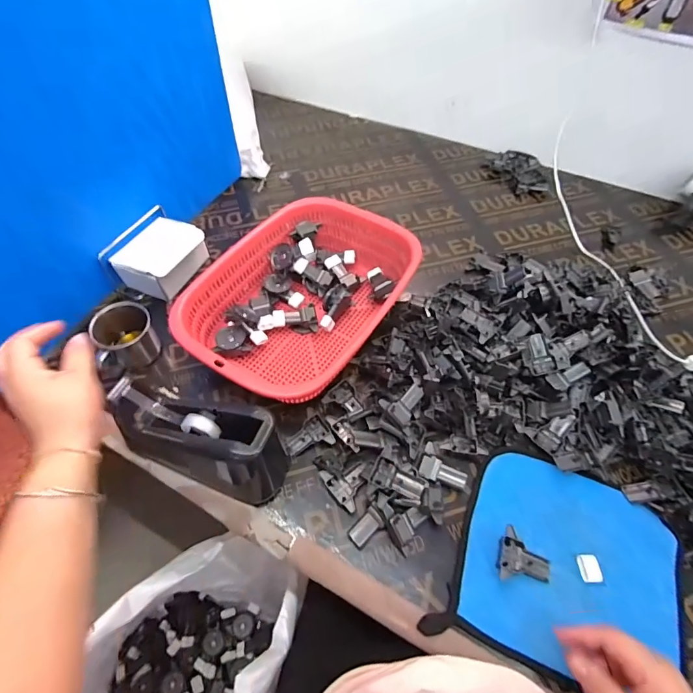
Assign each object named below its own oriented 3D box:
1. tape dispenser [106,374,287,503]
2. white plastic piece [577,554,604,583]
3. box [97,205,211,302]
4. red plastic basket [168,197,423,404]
[{"bbox_3d":[-0.169,0.107,0.476,0.193,0.102,0.076,15,56,11],"label":"tape dispenser"},{"bbox_3d":[0.262,0.240,0.440,0.019,0.010,0.027,-6,55,-4],"label":"white plastic piece"},{"bbox_3d":[-0.306,-0.153,0.679,0.119,0.065,0.140,20,57,14],"label":"box"},{"bbox_3d":[-0.063,-0.069,0.603,0.247,0.098,0.338,34,61,22],"label":"red plastic basket"}]

